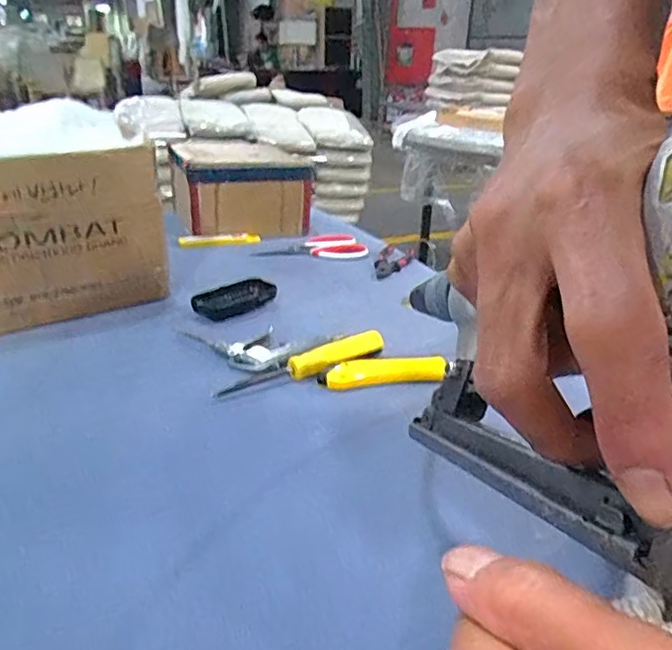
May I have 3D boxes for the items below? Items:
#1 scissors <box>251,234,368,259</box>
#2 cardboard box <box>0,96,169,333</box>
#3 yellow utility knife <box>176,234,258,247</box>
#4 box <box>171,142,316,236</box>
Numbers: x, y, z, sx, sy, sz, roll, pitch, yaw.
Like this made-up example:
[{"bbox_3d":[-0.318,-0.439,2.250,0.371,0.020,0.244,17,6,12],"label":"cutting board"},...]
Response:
[{"bbox_3d":[-0.042,-0.128,0.983,0.189,0.011,0.104,-9,27,-24],"label":"scissors"},{"bbox_3d":[-0.373,-0.130,0.698,0.303,0.219,0.172,-15,30,-33],"label":"cardboard box"},{"bbox_3d":[-0.197,-0.146,0.993,0.137,0.017,0.010,-8,27,-21],"label":"yellow utility knife"},{"bbox_3d":[-0.174,-0.247,1.067,0.222,0.141,0.181,-8,27,-21],"label":"box"}]

